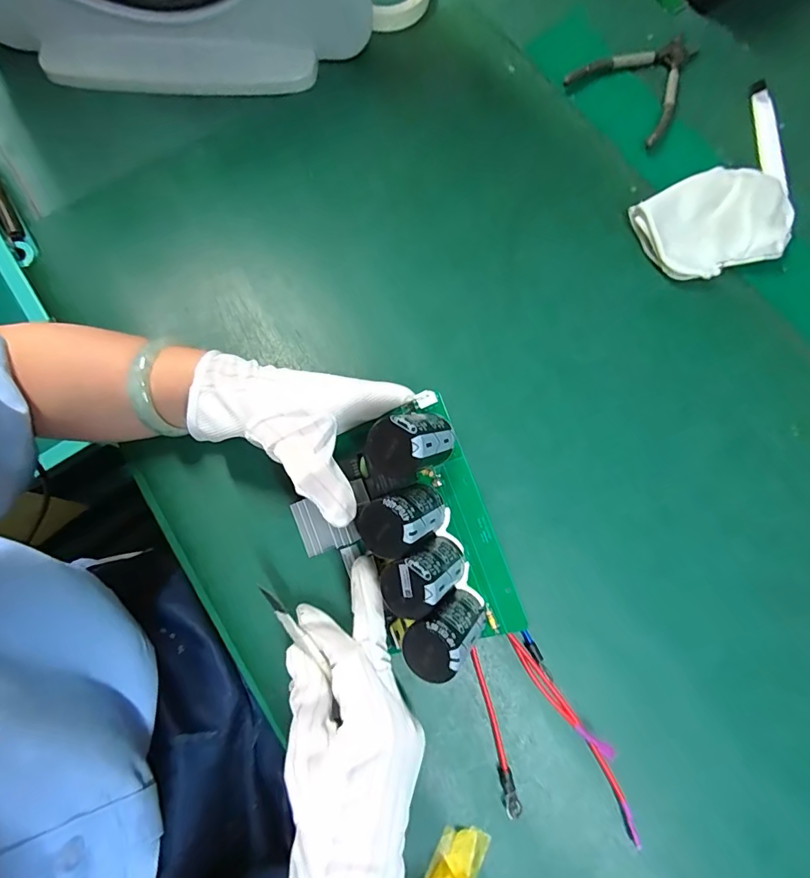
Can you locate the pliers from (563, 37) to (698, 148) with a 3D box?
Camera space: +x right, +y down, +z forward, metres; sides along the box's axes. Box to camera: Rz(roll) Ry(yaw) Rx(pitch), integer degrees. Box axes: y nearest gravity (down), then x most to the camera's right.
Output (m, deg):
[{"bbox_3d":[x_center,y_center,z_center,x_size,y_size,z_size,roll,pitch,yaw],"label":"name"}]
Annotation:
[{"bbox_3d":[0.242,-0.362,0.444,0.105,0.008,0.141,42,80,8],"label":"pliers"}]

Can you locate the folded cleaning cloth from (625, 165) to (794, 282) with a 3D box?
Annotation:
[{"bbox_3d":[0.271,-0.189,0.395,0.123,0.026,0.086,-16,78,-4],"label":"folded cleaning cloth"}]

